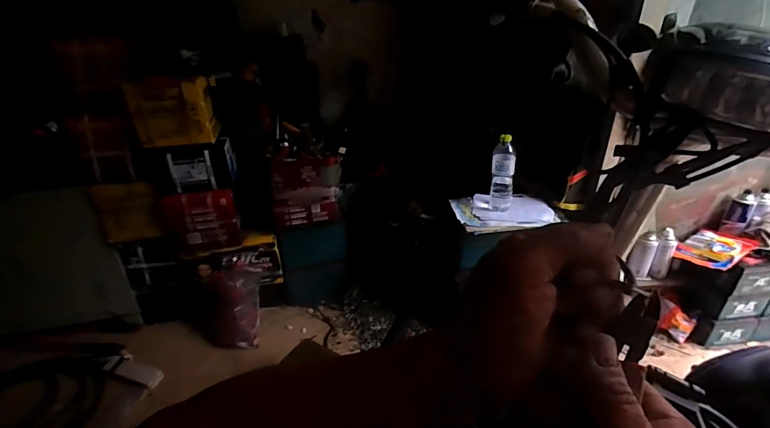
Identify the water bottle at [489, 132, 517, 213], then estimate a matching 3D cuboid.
[{"bbox_3d":[0.343,-0.116,1.132,0.066,0.210,0.057,5,29,13],"label":"water bottle"}]

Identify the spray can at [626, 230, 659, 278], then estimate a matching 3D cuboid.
[{"bbox_3d":[0.802,0.130,1.215,0.054,0.146,0.057,-2,29,1],"label":"spray can"}]

